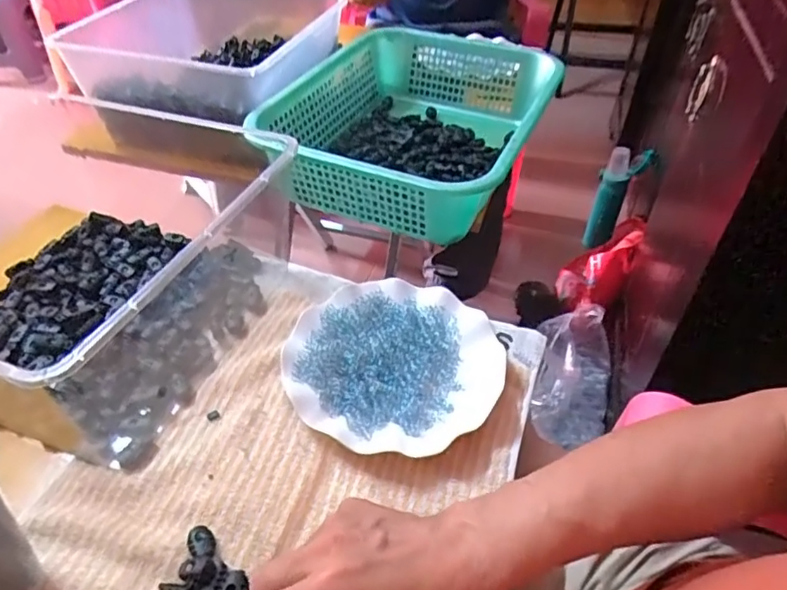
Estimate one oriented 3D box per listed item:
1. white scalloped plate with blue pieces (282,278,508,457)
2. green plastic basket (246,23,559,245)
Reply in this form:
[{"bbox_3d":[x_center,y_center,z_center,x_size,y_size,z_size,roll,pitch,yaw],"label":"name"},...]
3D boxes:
[{"bbox_3d":[0.000,0.052,0.481,0.179,0.021,0.177,0,43,0],"label":"white scalloped plate with blue pieces"},{"bbox_3d":[0.031,-0.220,0.726,0.292,0.101,0.385,16,45,15],"label":"green plastic basket"}]

